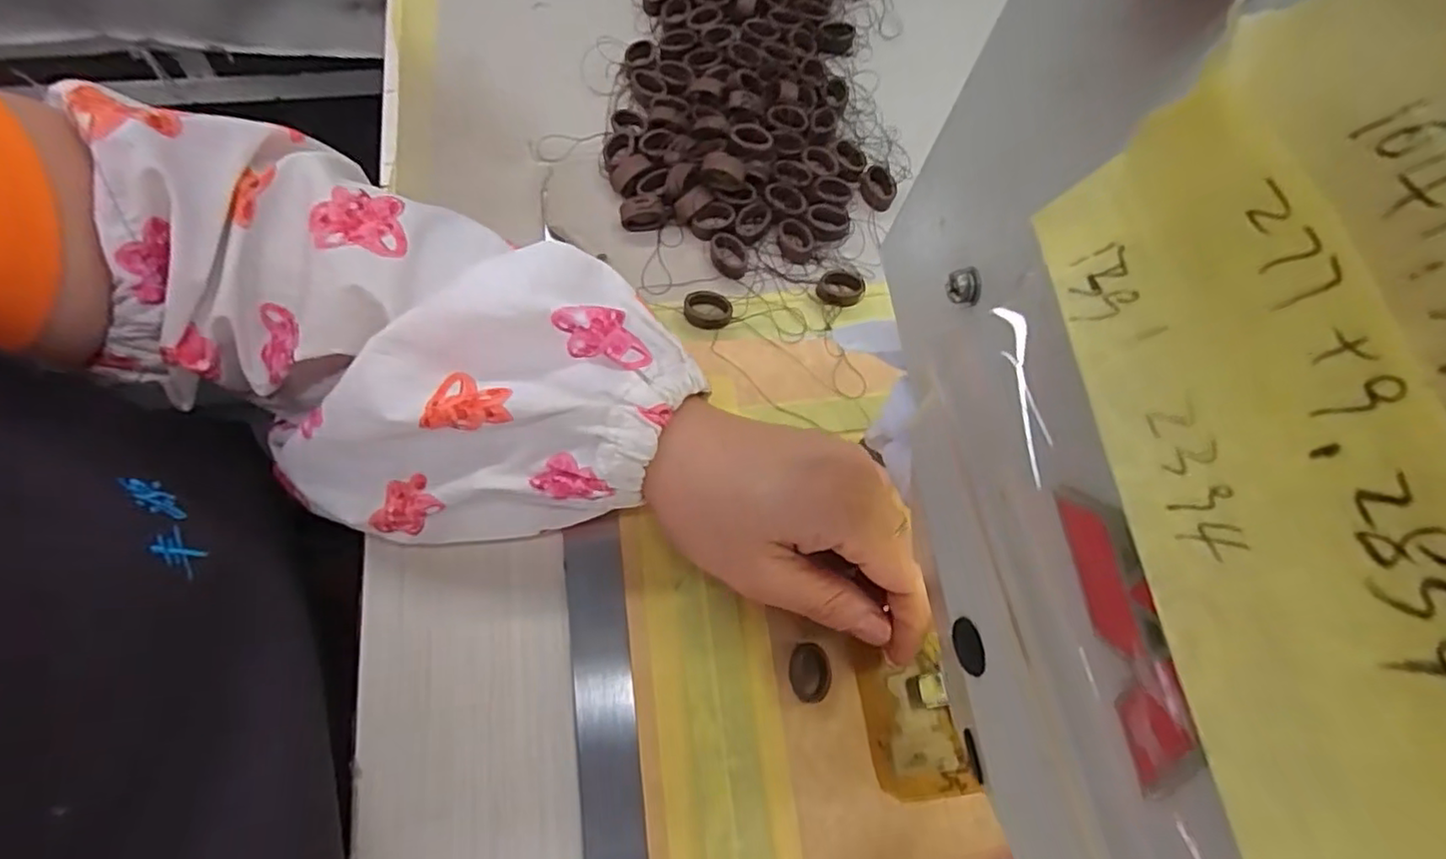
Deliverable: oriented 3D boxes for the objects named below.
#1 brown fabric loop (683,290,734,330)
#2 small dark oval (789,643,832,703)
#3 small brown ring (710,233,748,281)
[{"bbox_3d":[-0.007,-0.054,0.295,0.023,0.007,0.015,10,71,-1],"label":"brown fabric loop"},{"bbox_3d":[0.033,0.092,0.246,0.015,0.008,0.021,-9,71,-4],"label":"small dark oval"},{"bbox_3d":[0.003,-0.082,0.304,0.017,0.004,0.023,-16,74,-10],"label":"small brown ring"}]

